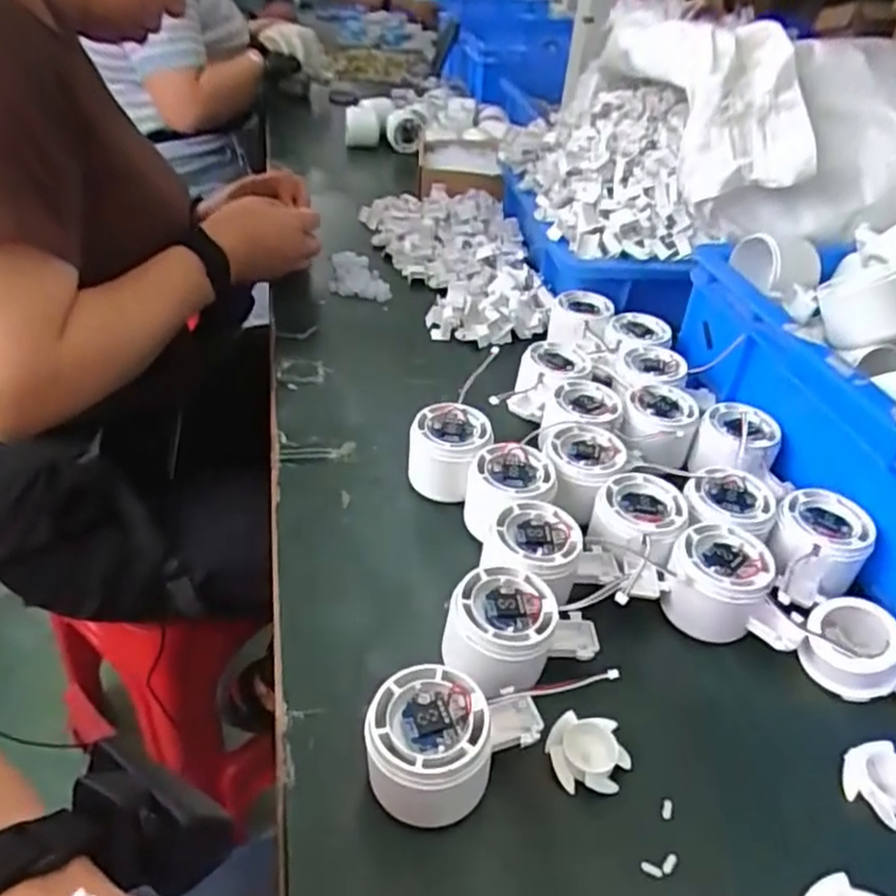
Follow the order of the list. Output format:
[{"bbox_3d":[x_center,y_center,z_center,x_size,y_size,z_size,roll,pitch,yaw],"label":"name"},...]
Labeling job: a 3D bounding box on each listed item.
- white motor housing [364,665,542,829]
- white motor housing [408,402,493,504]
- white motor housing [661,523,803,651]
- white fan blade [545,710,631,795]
[{"bbox_3d":[0.002,0.138,0.344,0.087,0.048,0.056,-15,43,-26],"label":"white motor housing"},{"bbox_3d":[0.003,0.002,0.515,0.053,0.046,0.053,2,39,-2],"label":"white motor housing"},{"bbox_3d":[0.172,0.085,0.437,0.080,0.045,0.057,17,39,12],"label":"white motor housing"},{"bbox_3d":[0.072,0.157,0.368,0.040,0.011,0.036,6,39,2],"label":"white fan blade"}]

